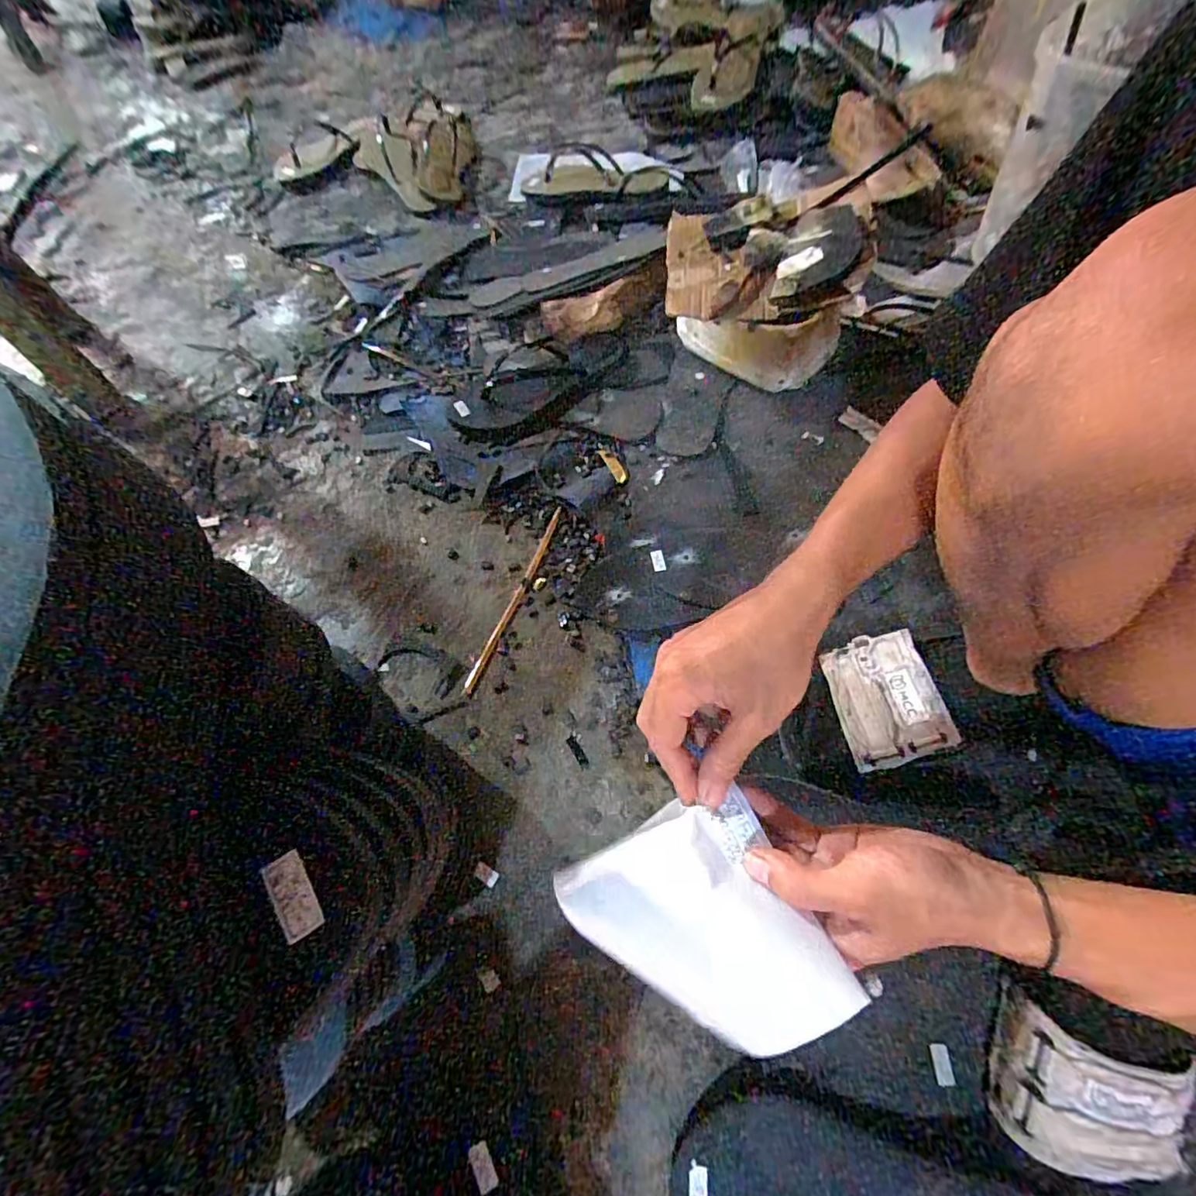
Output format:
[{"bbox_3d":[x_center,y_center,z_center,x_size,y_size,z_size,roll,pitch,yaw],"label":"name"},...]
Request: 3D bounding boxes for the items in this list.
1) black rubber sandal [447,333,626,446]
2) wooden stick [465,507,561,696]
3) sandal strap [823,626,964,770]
[{"bbox_3d":[-0.069,-0.266,0.690,0.240,0.034,0.110,-25,66,-10],"label":"black rubber sandal"},{"bbox_3d":[-0.088,-0.002,0.587,0.012,0.011,0.222,20,68,12],"label":"wooden stick"},{"bbox_3d":[0.248,0.084,0.472,0.079,0.035,0.111,-21,50,25],"label":"sandal strap"}]

